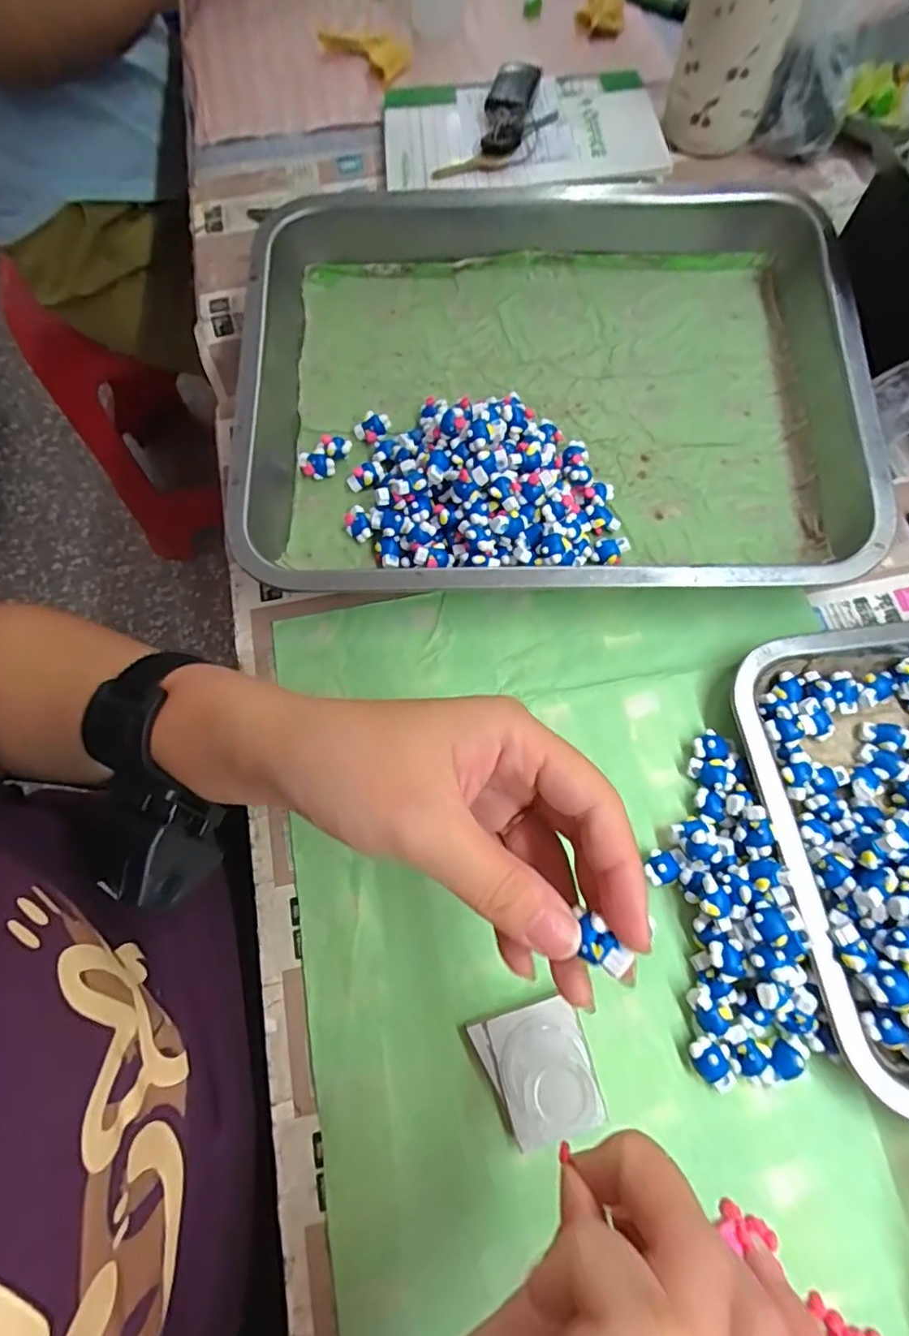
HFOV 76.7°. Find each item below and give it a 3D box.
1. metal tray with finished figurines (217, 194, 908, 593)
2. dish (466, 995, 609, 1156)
[{"bbox_3d":[0.050,-0.171,0.349,0.352,0.054,0.283,-1,70,1],"label":"metal tray with finished figurines"},{"bbox_3d":[0.036,0.174,0.249,0.044,0.009,0.049,-17,71,-5],"label":"dish"}]

